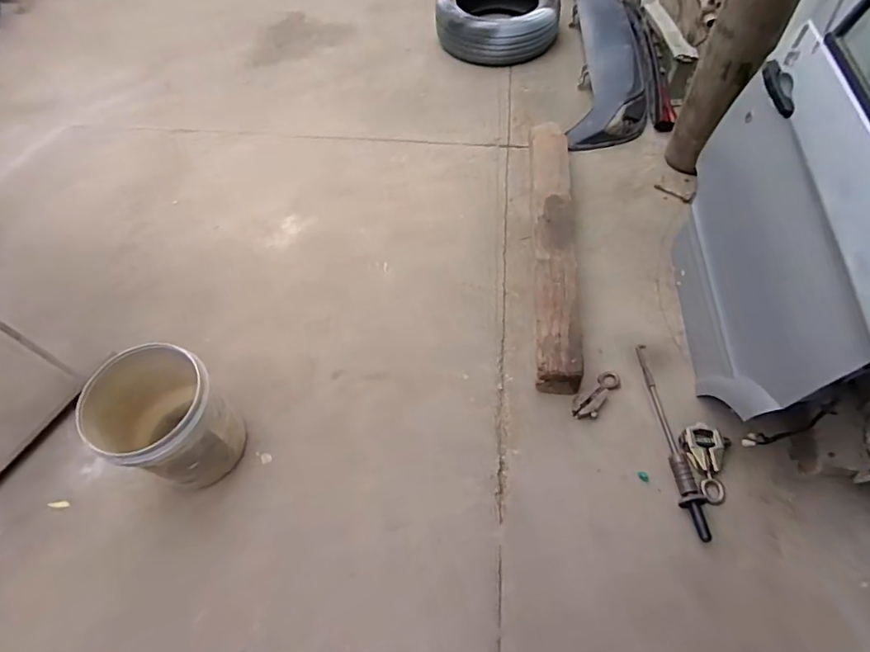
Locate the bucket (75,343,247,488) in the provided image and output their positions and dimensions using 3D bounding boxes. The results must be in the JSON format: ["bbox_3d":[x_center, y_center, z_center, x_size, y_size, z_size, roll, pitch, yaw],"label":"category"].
[{"bbox_3d":[-0.711,0.257,1.380,0.306,0.316,0.286,-1,58,2],"label":"bucket"}]

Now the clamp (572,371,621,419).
[{"bbox_3d":[0.498,0.198,1.548,0.079,0.064,0.198,36,66,20],"label":"clamp"}]

